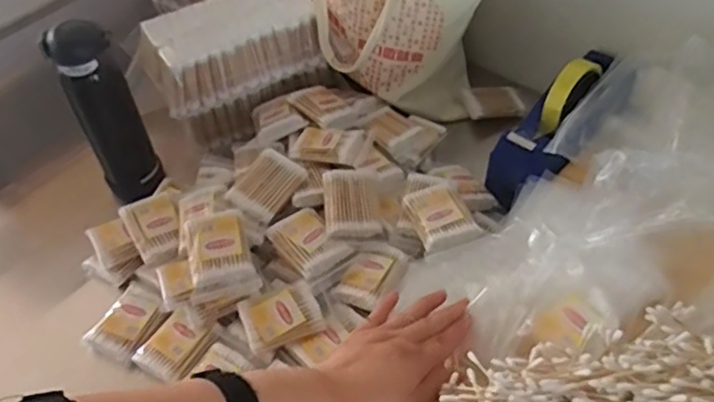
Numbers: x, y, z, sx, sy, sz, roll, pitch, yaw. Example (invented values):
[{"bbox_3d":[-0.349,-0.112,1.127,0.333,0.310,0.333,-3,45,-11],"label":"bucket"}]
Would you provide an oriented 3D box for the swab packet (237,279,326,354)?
[{"bbox_3d":[-0.074,0.109,0.617,0.072,0.019,0.060,-20,47,-12],"label":"swab packet"}]

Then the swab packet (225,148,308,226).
[{"bbox_3d":[-0.098,-0.018,0.689,0.058,0.011,0.076,34,74,10],"label":"swab packet"}]

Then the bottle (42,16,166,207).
[{"bbox_3d":[-0.286,-0.098,0.738,0.068,0.222,0.068,-19,47,-12],"label":"bottle"}]

